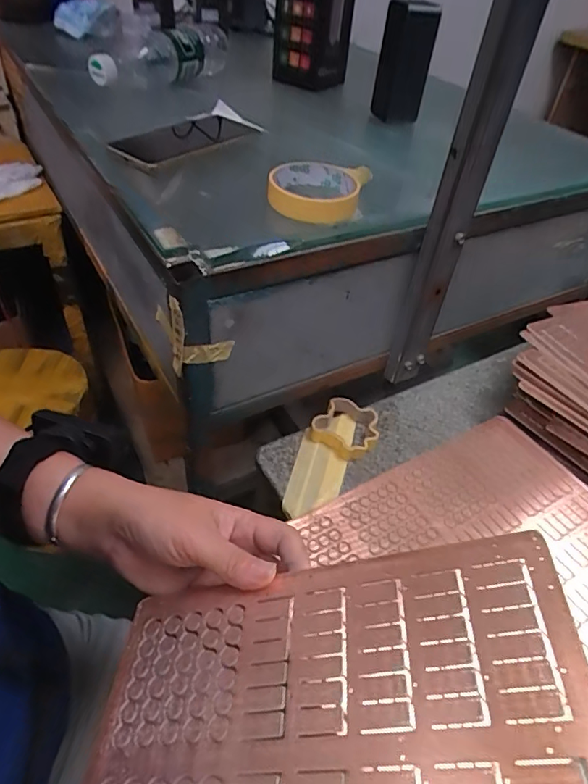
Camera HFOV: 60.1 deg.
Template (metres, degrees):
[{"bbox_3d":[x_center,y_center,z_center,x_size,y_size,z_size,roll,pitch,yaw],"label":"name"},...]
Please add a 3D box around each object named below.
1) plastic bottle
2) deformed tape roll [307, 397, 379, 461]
[{"bbox_3d":[-0.186,-0.456,0.695,0.072,0.057,0.217,34,52,28],"label":"plastic bottle"},{"bbox_3d":[0.063,0.042,0.597,0.071,0.021,0.072,26,49,21],"label":"deformed tape roll"}]

